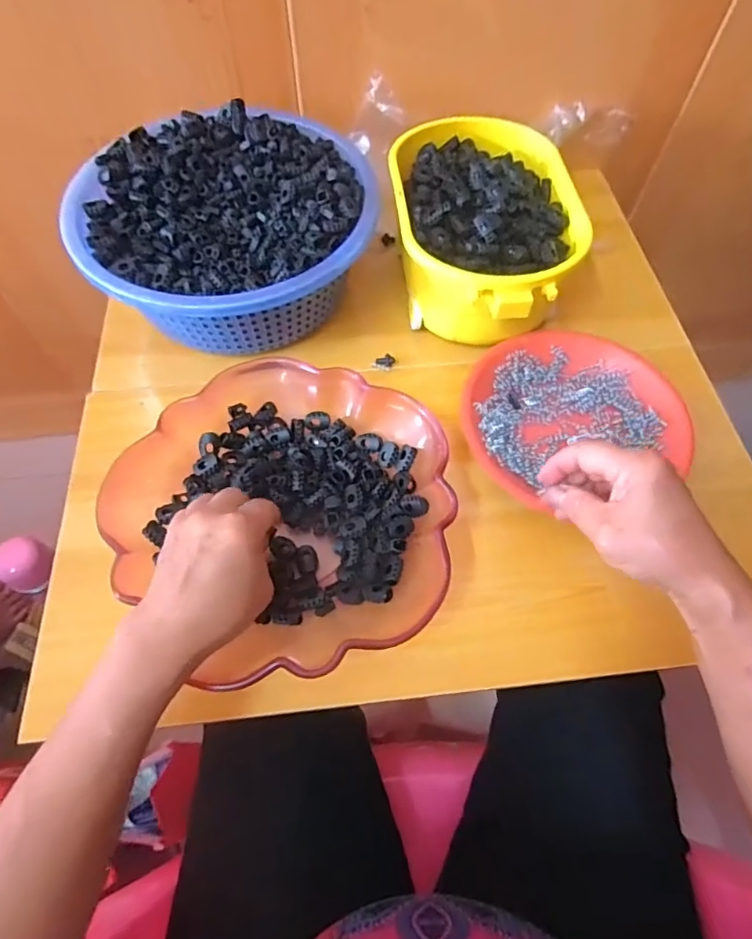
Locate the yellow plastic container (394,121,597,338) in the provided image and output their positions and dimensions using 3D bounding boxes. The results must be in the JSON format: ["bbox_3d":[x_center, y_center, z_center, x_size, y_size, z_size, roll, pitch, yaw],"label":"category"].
[{"bbox_3d":[0.101,-0.232,0.512,0.165,0.087,0.250,-5,62,-3],"label":"yellow plastic container"}]

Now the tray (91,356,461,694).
[{"bbox_3d":[-0.063,0.035,0.394,0.245,0.058,0.245,27,65,14],"label":"tray"}]

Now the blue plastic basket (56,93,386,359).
[{"bbox_3d":[-0.138,-0.233,0.500,0.263,0.089,0.243,-12,63,-6],"label":"blue plastic basket"}]

